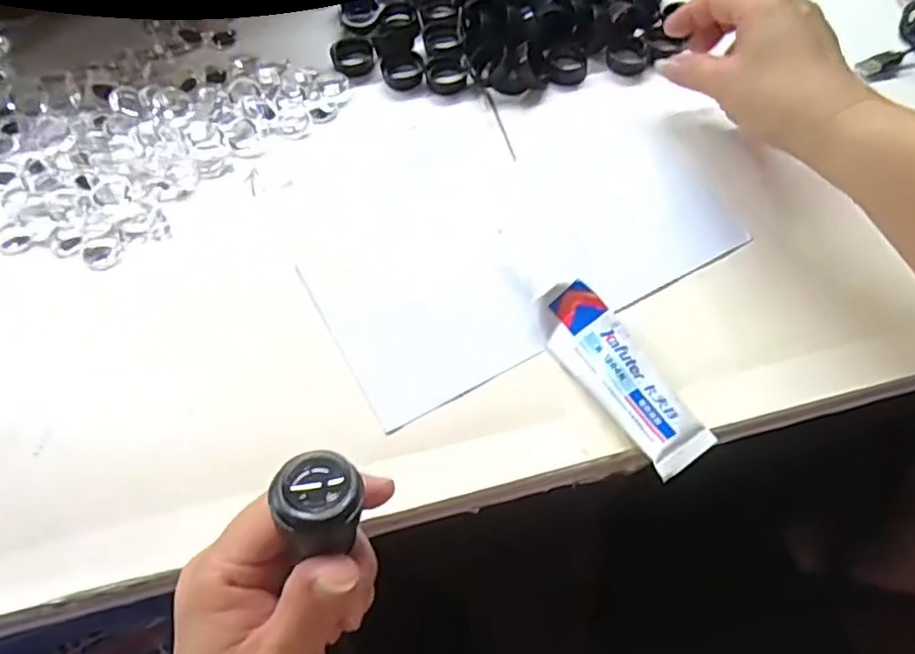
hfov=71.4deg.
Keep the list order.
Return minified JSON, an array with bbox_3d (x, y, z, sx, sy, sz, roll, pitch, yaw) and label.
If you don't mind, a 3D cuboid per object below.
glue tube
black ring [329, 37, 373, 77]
[{"bbox_3d":[0.080,0.023,0.316,0.035,0.021,0.104,-31,66,-15],"label":"glue tube"},{"bbox_3d":[-0.071,-0.183,0.431,0.028,0.006,0.032,-14,63,-7],"label":"black ring"}]

